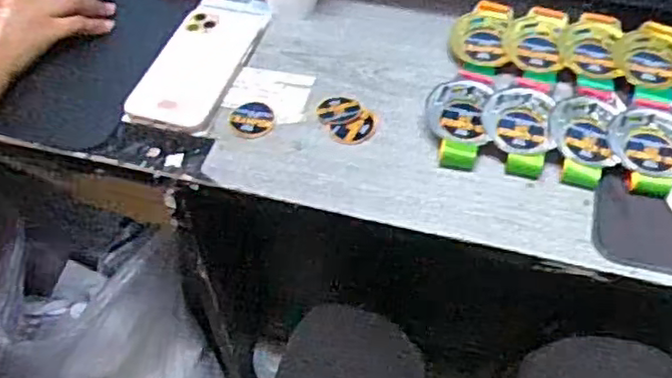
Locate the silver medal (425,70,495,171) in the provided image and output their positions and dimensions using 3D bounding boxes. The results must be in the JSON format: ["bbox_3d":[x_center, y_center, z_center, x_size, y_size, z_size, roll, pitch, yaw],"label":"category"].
[{"bbox_3d":[0.097,-0.057,0.528,0.048,0.022,0.090,9,53,9],"label":"silver medal"}]

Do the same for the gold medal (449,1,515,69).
[{"bbox_3d":[0.128,-0.137,0.587,0.052,0.004,0.082,3,57,17],"label":"gold medal"}]

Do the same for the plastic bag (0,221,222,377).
[{"bbox_3d":[-0.257,0.229,0.819,0.223,0.367,0.167,2,52,4],"label":"plastic bag"}]

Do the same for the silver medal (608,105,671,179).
[{"bbox_3d":[0.237,-0.036,0.498,0.059,0.011,0.068,-1,53,2],"label":"silver medal"}]

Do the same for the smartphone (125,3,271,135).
[{"bbox_3d":[-0.121,-0.115,0.591,0.075,0.010,0.168,13,54,12],"label":"smartphone"}]

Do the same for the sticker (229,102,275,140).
[{"bbox_3d":[-0.070,-0.058,0.549,0.036,0.004,0.041,-6,52,-2],"label":"sticker"}]

